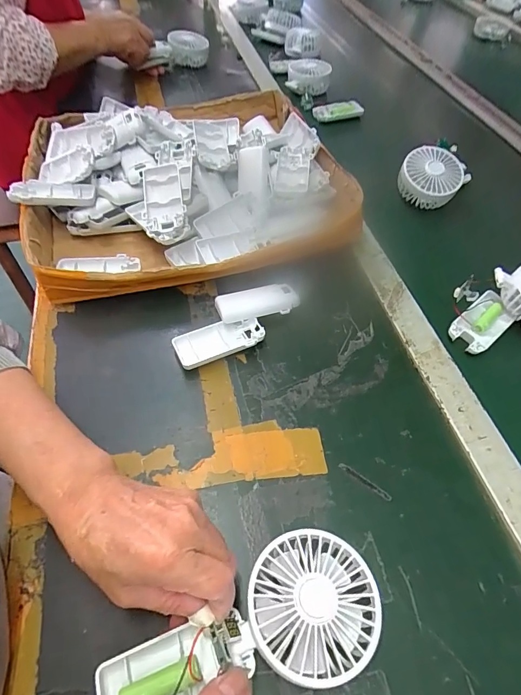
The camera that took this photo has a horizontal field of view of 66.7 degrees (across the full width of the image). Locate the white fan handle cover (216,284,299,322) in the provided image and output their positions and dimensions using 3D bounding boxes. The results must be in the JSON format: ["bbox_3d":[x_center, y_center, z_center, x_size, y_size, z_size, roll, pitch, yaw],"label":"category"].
[{"bbox_3d":[-0.003,-0.051,0.459,0.092,0.019,0.041,-12,55,-10],"label":"white fan handle cover"}]

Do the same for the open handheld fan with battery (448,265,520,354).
[{"bbox_3d":[0.284,-0.047,0.447,0.142,0.049,0.079,-6,54,-6],"label":"open handheld fan with battery"}]

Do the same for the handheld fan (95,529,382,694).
[{"bbox_3d":[-0.011,0.188,0.260,0.183,0.026,0.081,-20,56,-7],"label":"handheld fan"}]

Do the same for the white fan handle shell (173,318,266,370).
[{"bbox_3d":[-0.044,-0.005,0.429,0.095,0.016,0.045,-16,56,-13],"label":"white fan handle shell"}]

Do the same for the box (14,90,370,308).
[{"bbox_3d":[-0.106,-0.239,0.554,0.408,0.092,0.375,-14,55,-11],"label":"box"}]

